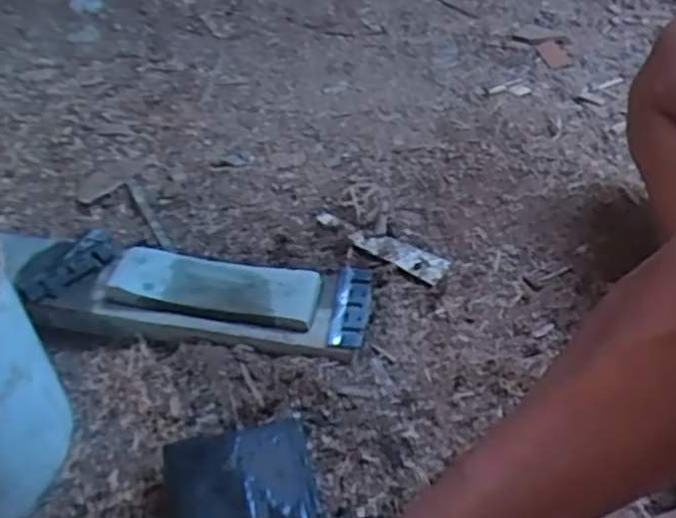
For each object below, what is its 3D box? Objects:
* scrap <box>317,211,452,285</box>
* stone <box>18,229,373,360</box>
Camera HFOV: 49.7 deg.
[{"bbox_3d":[0.040,-0.019,0.695,0.150,0.008,0.032,31,57,31],"label":"scrap"},{"bbox_3d":[-0.127,0.029,0.641,0.313,0.050,0.091,7,47,14],"label":"stone"}]

